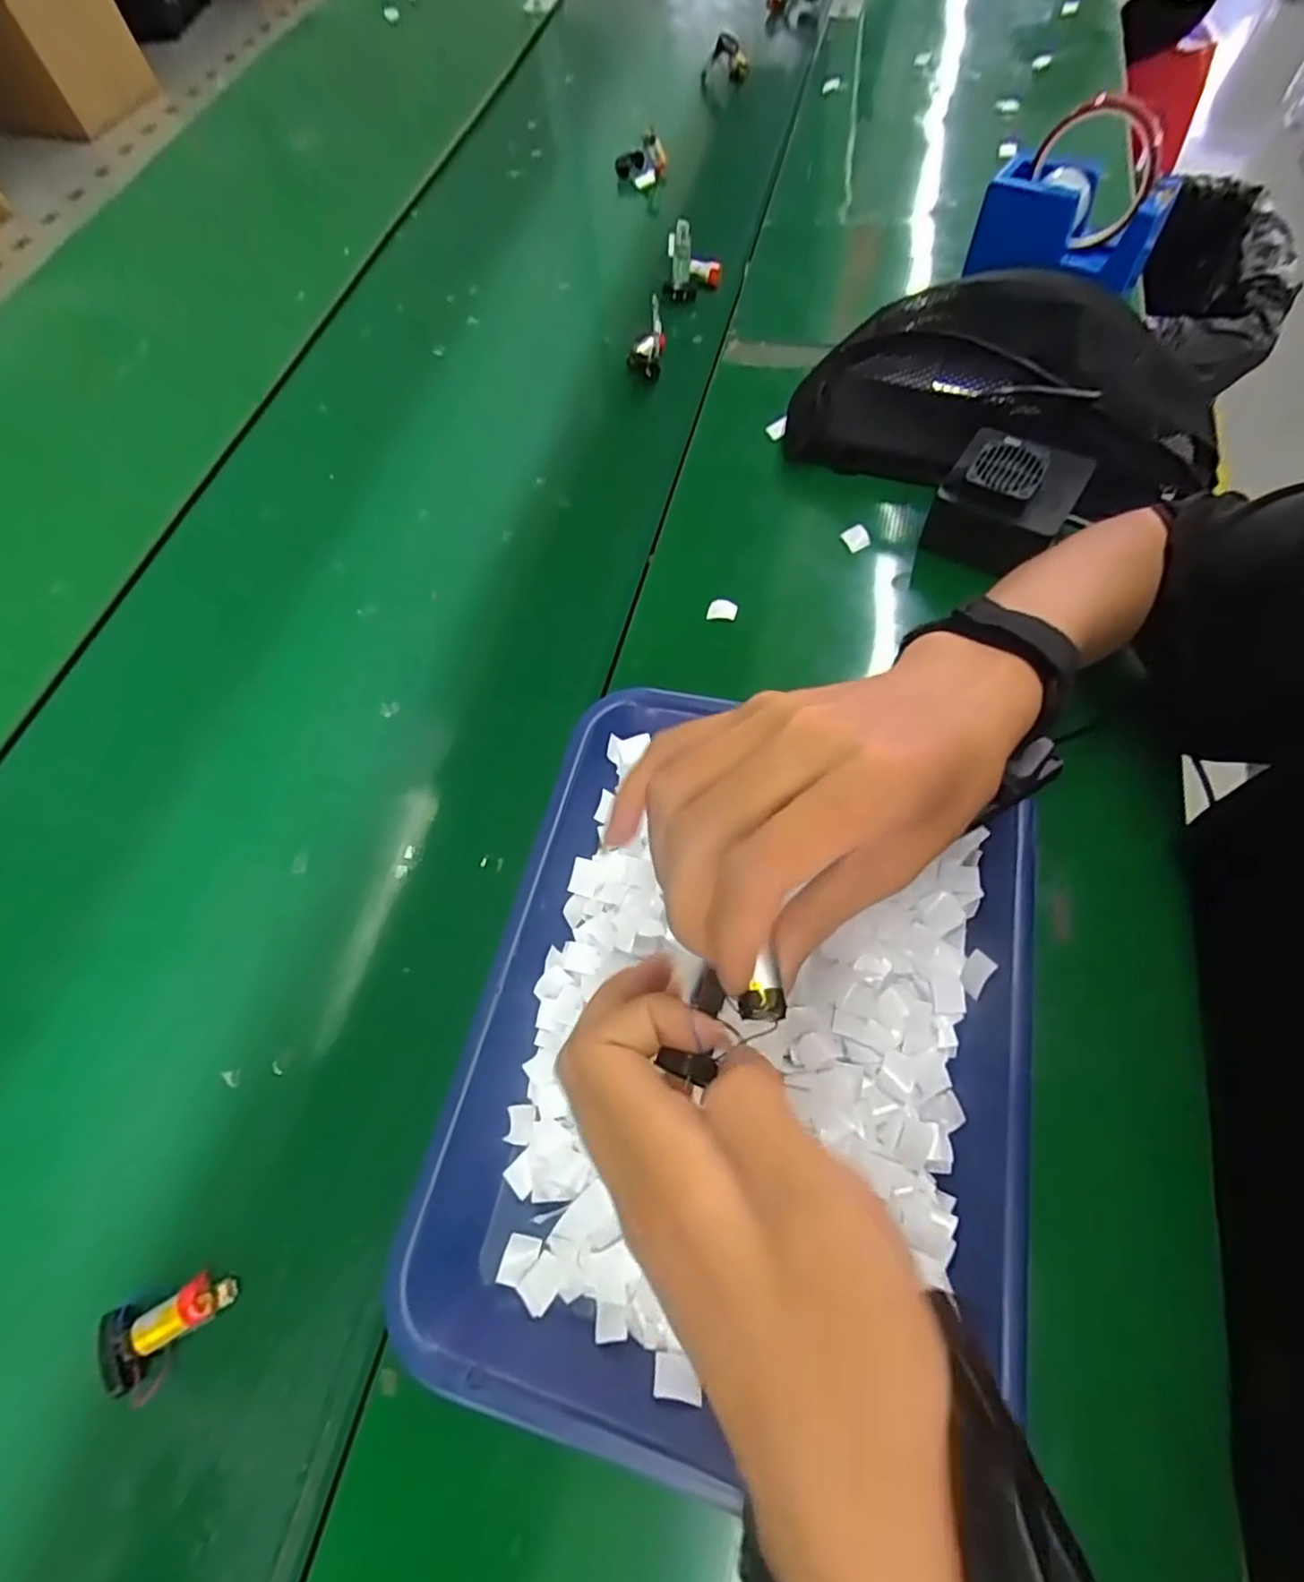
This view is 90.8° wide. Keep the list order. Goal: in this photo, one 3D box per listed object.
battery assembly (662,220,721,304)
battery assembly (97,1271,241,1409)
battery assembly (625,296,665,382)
[{"bbox_3d":[0.037,-0.482,0.595,0.052,0.062,0.030,4,66,3],"label":"battery assembly"},{"bbox_3d":[-0.220,0.247,0.295,0.050,0.022,0.038,-24,68,-9],"label":"battery assembly"},{"bbox_3d":[-0.006,-0.382,0.544,0.033,0.050,0.033,-1,66,1],"label":"battery assembly"}]

